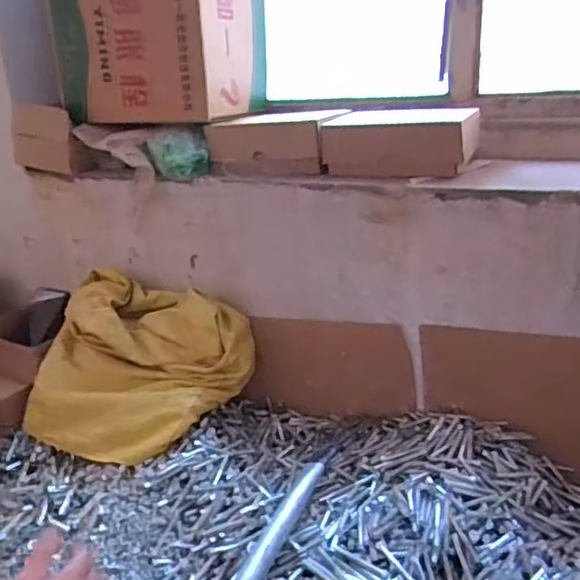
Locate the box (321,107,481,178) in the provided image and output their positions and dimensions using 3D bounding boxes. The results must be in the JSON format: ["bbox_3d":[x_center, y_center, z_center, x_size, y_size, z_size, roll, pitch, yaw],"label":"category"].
[{"bbox_3d":[0.152,-0.200,0.824,0.189,0.076,0.109,7,22,26],"label":"box"}]

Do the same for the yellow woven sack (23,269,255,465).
[{"bbox_3d":[-0.235,0.104,0.905,0.297,0.191,0.209,11,24,33],"label":"yellow woven sack"}]

